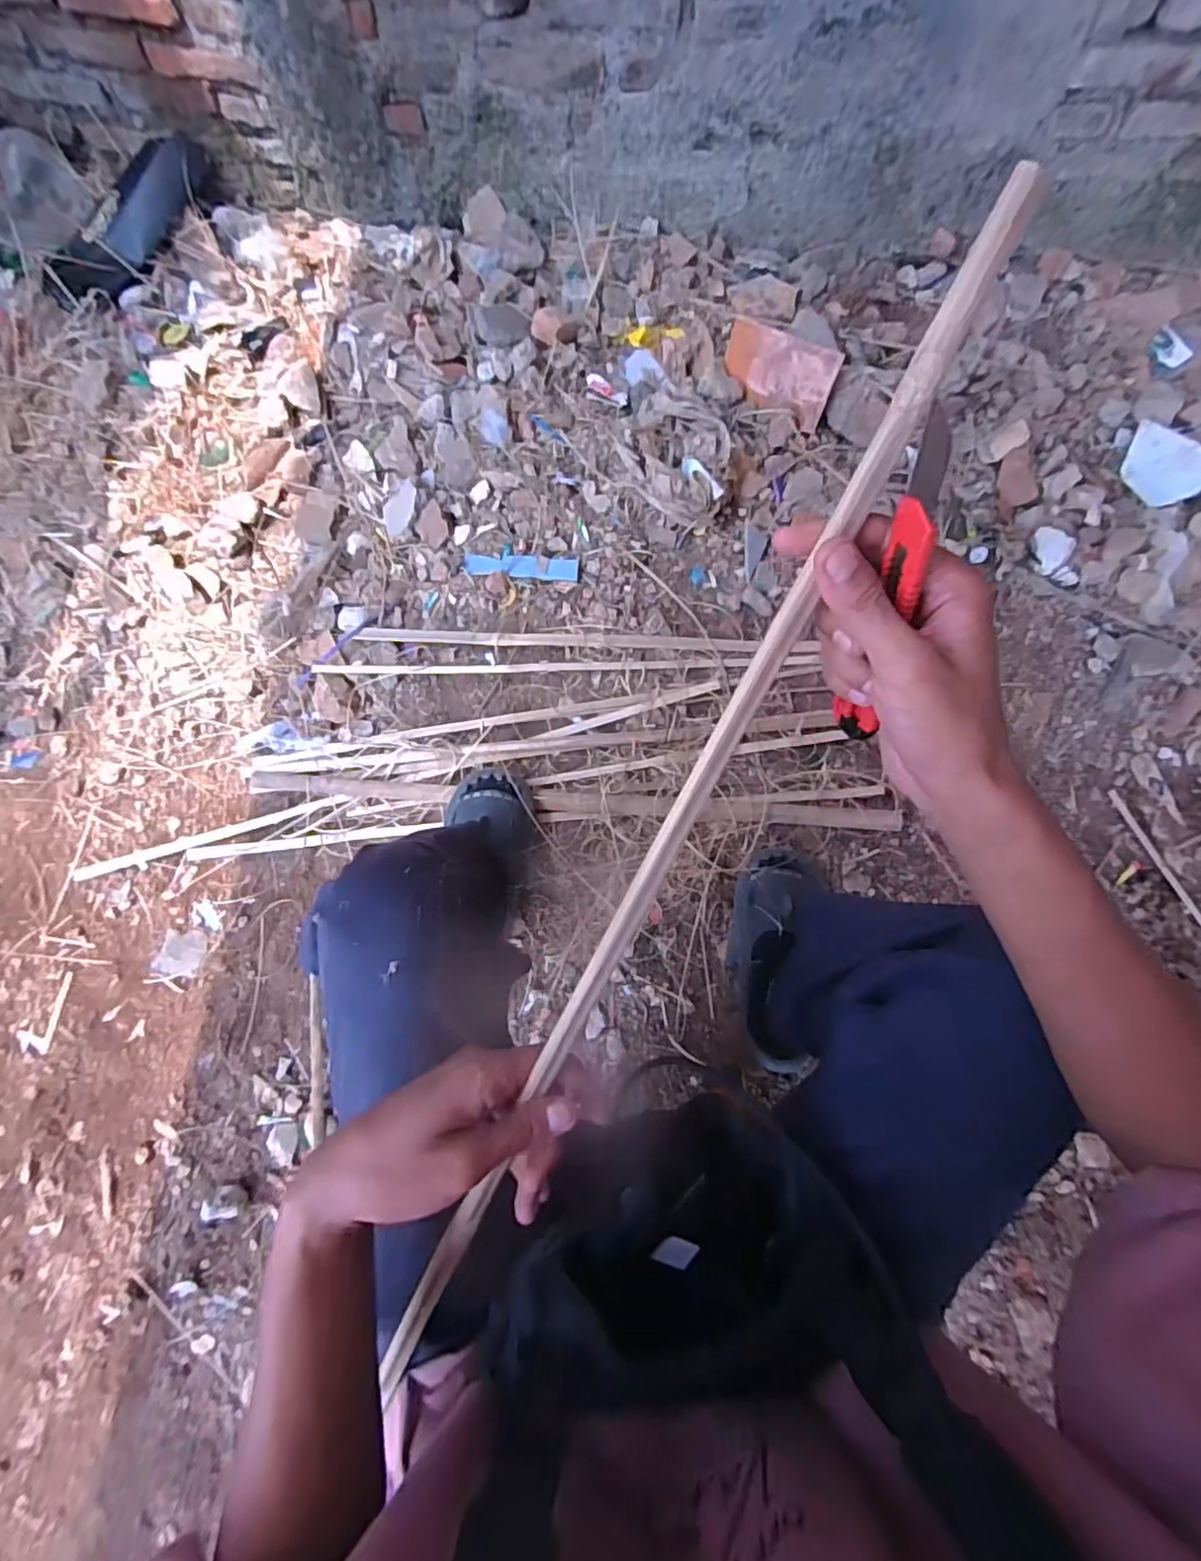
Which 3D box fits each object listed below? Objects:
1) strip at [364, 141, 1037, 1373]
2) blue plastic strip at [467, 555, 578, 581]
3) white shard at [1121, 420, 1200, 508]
[{"bbox_3d":[0.010,0.085,0.335,0.020,0.014,0.709,28,105,6],"label":"strip"},{"bbox_3d":[-0.134,-0.365,1.079,0.188,0.025,0.046,0,77,1],"label":"blue plastic strip"},{"bbox_3d":[0.995,-0.550,1.115,0.149,0.017,0.106,42,117,14],"label":"white shard"}]

